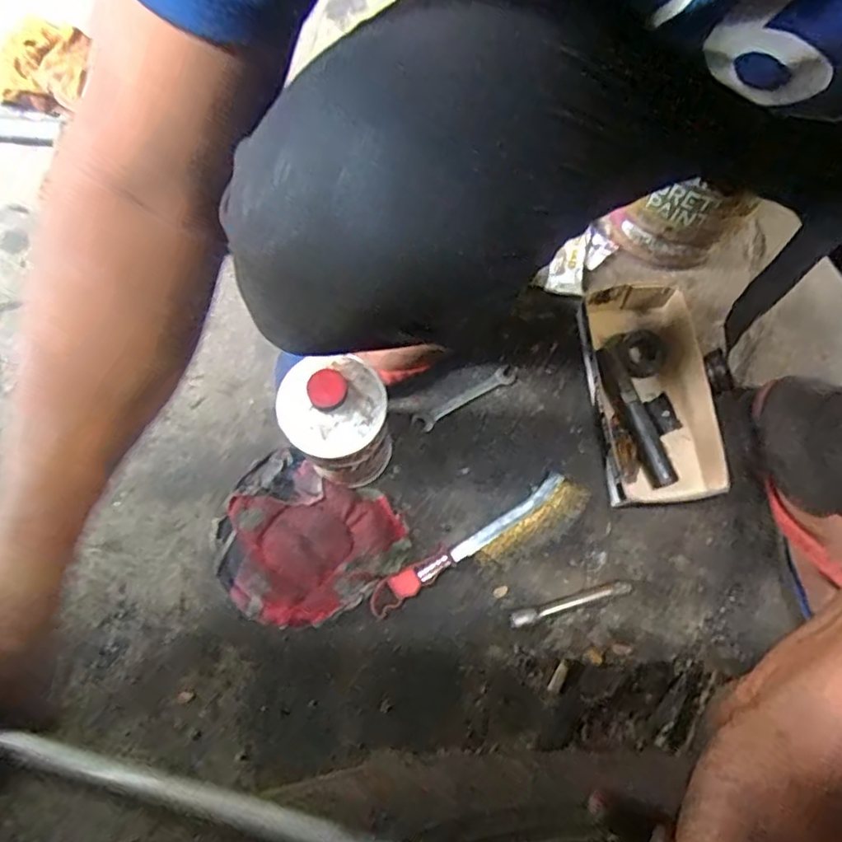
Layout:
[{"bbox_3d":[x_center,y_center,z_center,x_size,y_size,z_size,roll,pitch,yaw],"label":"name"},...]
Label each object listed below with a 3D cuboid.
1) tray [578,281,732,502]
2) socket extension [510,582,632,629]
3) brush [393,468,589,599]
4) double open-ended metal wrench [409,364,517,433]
[{"bbox_3d":[0.239,-0.030,0.672,0.114,0.054,0.227,-4,75,-1],"label":"tray"},{"bbox_3d":[0.149,0.184,0.632,0.125,0.017,0.015,-14,74,-4],"label":"socket extension"},{"bbox_3d":[0.071,0.125,0.642,0.211,0.025,0.051,-32,78,-8],"label":"brush"},{"bbox_3d":[0.048,-0.026,0.694,0.124,0.006,0.021,-29,77,-7],"label":"double open-ended metal wrench"}]

